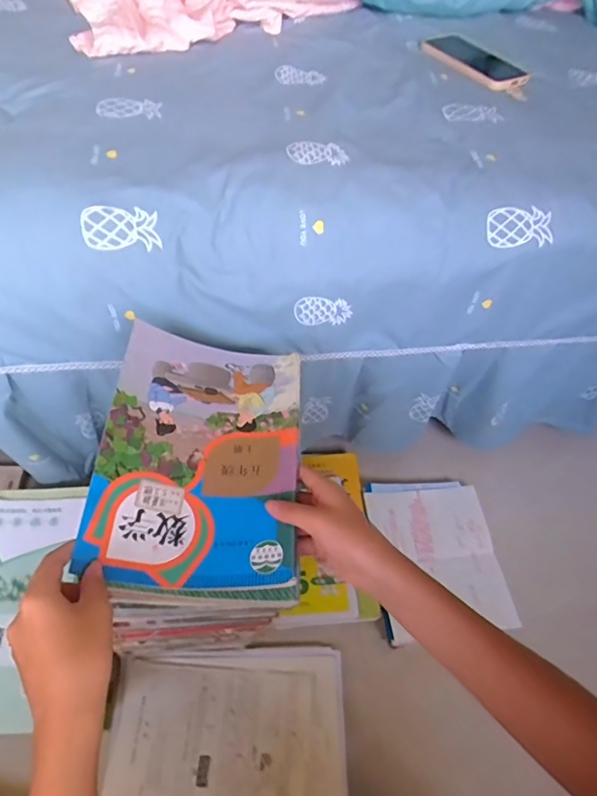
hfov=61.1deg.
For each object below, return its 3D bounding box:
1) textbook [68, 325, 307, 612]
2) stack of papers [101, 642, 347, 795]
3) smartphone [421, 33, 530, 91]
[{"bbox_3d":[-0.090,0.051,0.483,0.180,0.034,0.267,8,55,-12],"label":"textbook"},{"bbox_3d":[-0.093,0.456,0.679,0.306,0.029,0.224,2,57,-3],"label":"stack of papers"},{"bbox_3d":[0.264,-0.513,0.774,0.097,0.017,0.179,-22,58,-23],"label":"smartphone"}]

